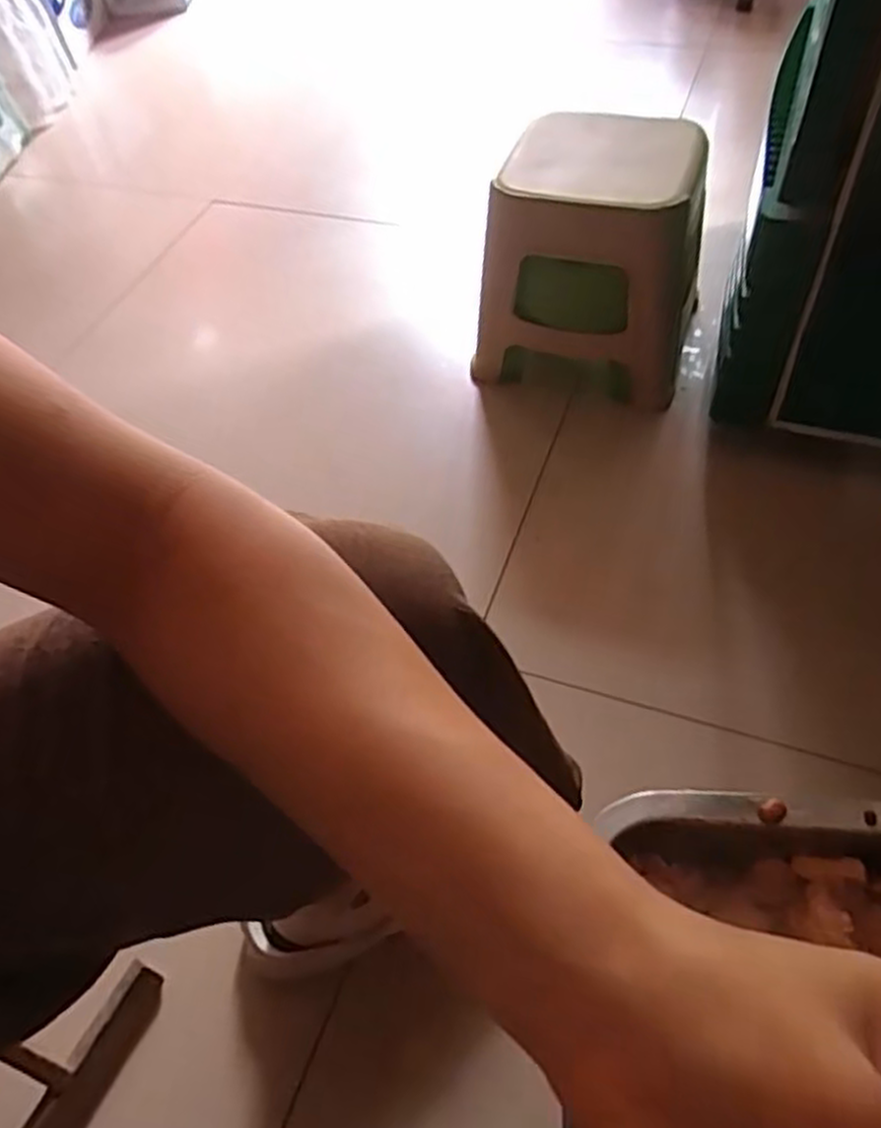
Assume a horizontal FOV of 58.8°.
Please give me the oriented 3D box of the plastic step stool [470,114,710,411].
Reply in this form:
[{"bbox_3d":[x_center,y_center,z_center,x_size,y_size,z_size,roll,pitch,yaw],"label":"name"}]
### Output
[{"bbox_3d":[0.181,-0.376,1.005,0.261,0.260,0.213,5,55,9],"label":"plastic step stool"}]

